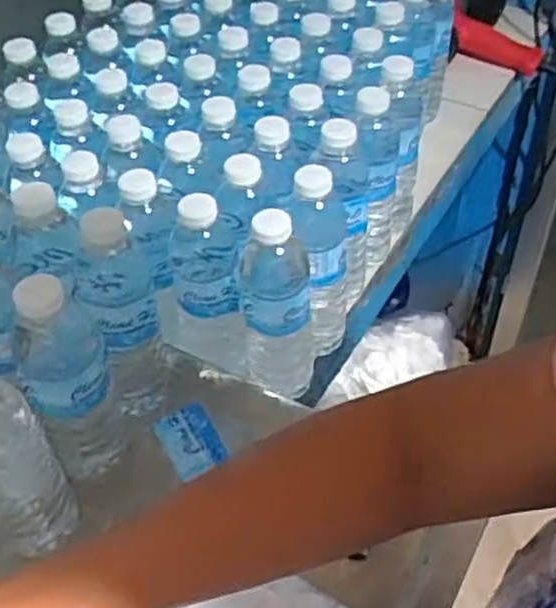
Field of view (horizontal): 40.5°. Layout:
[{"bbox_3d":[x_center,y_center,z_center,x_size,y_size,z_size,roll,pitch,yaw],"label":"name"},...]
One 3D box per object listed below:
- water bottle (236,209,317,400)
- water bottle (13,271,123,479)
[{"bbox_3d":[-0.001,0.000,0.660,0.061,0.196,0.061,-1,47,1],"label":"water bottle"},{"bbox_3d":[-0.153,0.058,0.563,0.070,0.204,0.060,-16,48,-12],"label":"water bottle"}]

